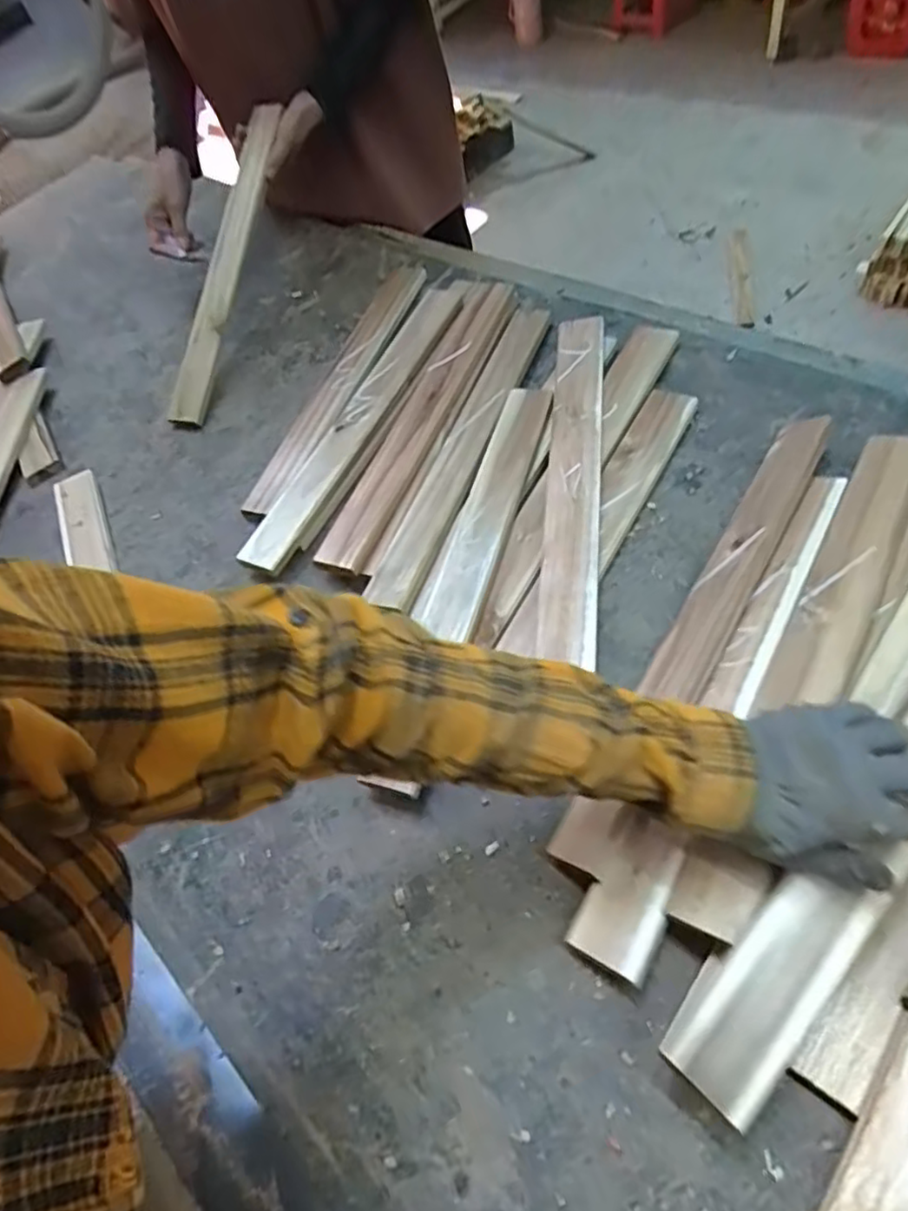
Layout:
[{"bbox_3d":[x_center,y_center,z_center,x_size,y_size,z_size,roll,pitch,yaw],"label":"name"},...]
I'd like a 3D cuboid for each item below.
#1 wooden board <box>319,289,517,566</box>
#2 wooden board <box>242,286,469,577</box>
[{"bbox_3d":[-0.038,-0.228,0.769,0.057,0.012,0.459,19,64,11],"label":"wooden board"},{"bbox_3d":[-0.105,-0.239,0.796,0.066,0.015,0.492,15,60,22],"label":"wooden board"}]

